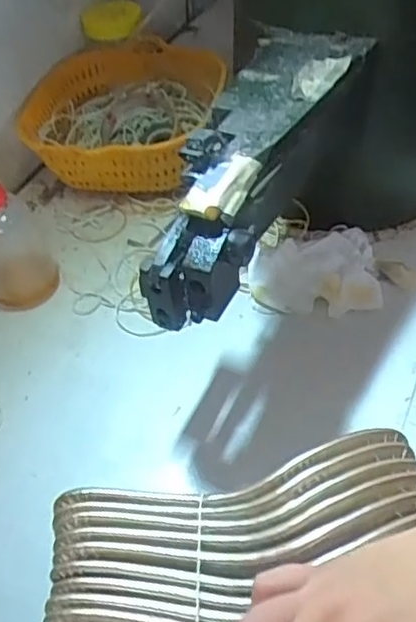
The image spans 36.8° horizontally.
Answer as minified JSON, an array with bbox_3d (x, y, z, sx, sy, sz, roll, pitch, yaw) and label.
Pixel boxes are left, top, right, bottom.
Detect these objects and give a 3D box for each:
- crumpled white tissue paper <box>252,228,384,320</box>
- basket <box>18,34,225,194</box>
[{"bbox_3d":[0.098,-0.045,0.563,0.112,0.033,0.095,5,50,11],"label":"crumpled white tissue paper"},{"bbox_3d":[-0.084,-0.203,0.685,0.186,0.085,0.207,4,49,10],"label":"basket"}]

